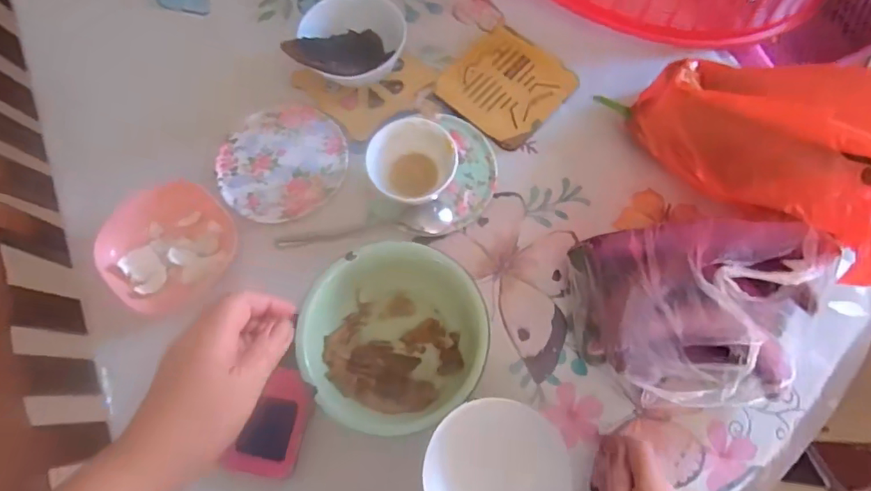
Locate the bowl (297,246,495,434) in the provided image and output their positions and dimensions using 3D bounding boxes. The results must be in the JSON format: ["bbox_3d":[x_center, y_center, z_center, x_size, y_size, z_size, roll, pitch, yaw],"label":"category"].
[{"bbox_3d":[-0.044,0.095,0.540,0.182,0.073,0.180,1,66,-2],"label":"bowl"}]

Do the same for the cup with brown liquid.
[{"bbox_3d":[-0.027,-0.087,0.586,0.095,0.049,0.100,-1,71,2],"label":"cup with brown liquid"}]

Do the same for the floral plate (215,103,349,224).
[{"bbox_3d":[-0.185,-0.106,0.626,0.151,0.012,0.157,-1,71,2],"label":"floral plate"}]

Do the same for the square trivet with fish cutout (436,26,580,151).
[{"bbox_3d":[0.091,-0.203,0.653,0.135,0.007,0.140,42,77,15],"label":"square trivet with fish cutout"}]

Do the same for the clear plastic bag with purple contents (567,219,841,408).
[{"bbox_3d":[0.259,0.064,0.503,0.229,0.135,0.170,-2,71,0],"label":"clear plastic bag with purple contents"}]

